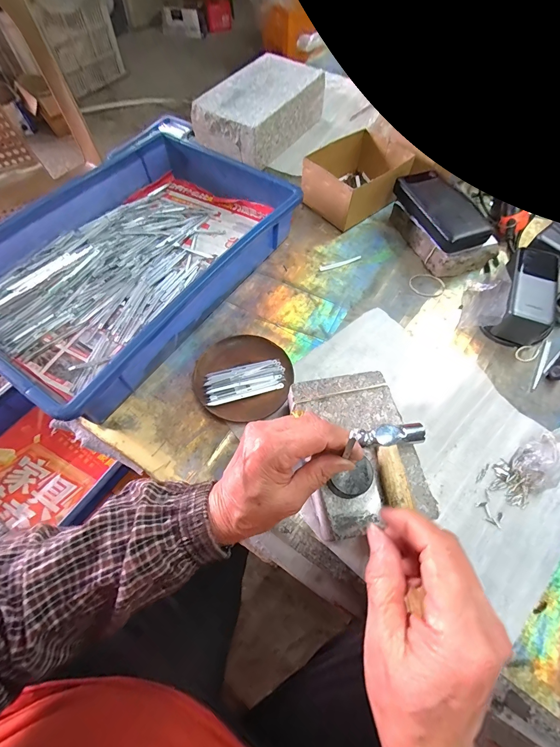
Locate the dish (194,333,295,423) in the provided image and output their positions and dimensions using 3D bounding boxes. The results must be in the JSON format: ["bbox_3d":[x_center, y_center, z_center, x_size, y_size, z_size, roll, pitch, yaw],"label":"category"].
[{"bbox_3d":[-0.042,0.003,0.390,0.114,0.013,0.110,1,63,-2],"label":"dish"}]

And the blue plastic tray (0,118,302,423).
[{"bbox_3d":[-0.197,-0.165,0.441,0.276,0.077,0.422,32,66,13],"label":"blue plastic tray"}]

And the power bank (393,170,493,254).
[{"bbox_3d":[0.243,-0.247,0.477,0.081,0.029,0.150,-16,65,-10],"label":"power bank"}]

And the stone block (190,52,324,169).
[{"bbox_3d":[-0.036,-0.507,0.615,0.139,0.085,0.242,30,66,12],"label":"stone block"}]

